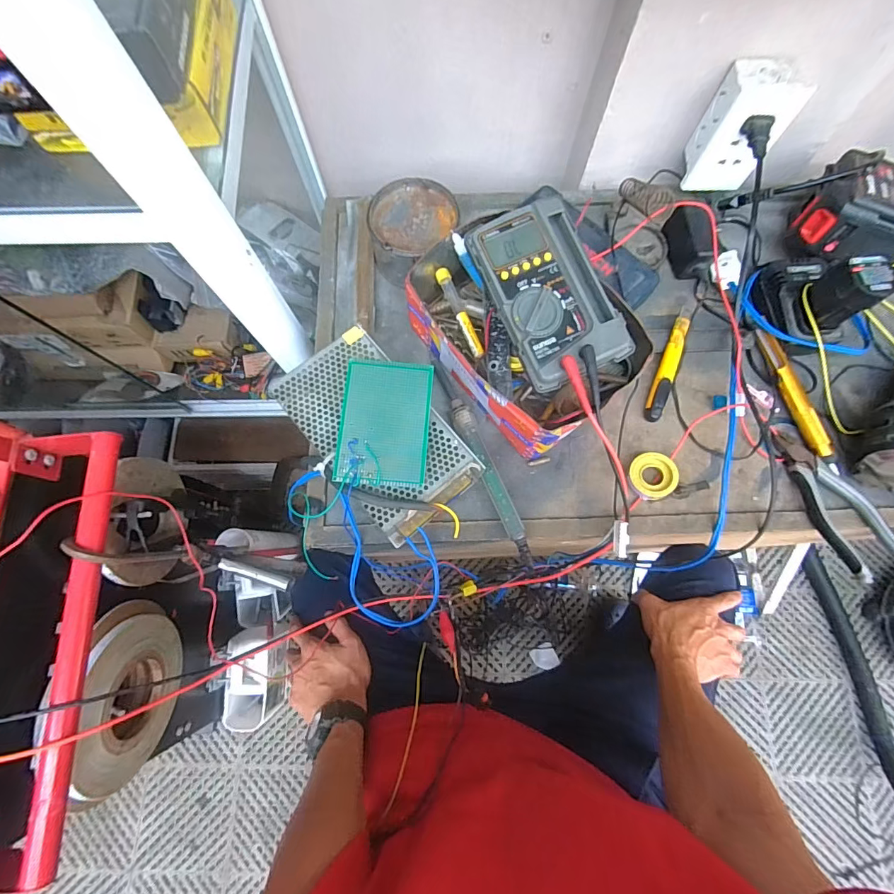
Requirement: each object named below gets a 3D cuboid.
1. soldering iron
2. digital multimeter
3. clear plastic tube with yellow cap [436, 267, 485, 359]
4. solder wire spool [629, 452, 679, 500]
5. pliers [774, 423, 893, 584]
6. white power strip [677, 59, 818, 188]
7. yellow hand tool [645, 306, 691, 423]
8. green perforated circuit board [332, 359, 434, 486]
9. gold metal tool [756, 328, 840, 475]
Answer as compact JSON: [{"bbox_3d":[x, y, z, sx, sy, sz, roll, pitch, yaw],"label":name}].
[{"bbox_3d":[0.034,0.009,0.462,0.020,0.023,0.235,-22,77,-5],"label":"soldering iron"},{"bbox_3d":[0.096,-0.147,0.413,0.100,0.035,0.165,-24,77,-6],"label":"digital multimeter"},{"bbox_3d":[0.014,-0.143,0.472,0.016,0.011,0.106,-21,77,-5],"label":"clear plastic tube with yellow cap"},{"bbox_3d":[0.212,0.029,0.458,0.046,0.018,0.049,0,76,0],"label":"solder wire spool"},{"bbox_3d":[0.386,0.047,0.446,0.059,0.030,0.158,-17,76,-4],"label":"pliers"},{"bbox_3d":[0.316,-0.345,0.484,0.064,0.121,0.054,5,76,1],"label":"white power strip"},{"bbox_3d":[0.247,-0.092,0.492,0.019,0.022,0.135,23,77,6],"label":"yellow hand tool"},{"bbox_3d":[-0.057,-0.024,0.410,0.079,0.013,0.116,5,75,-5],"label":"green perforated circuit board"},{"bbox_3d":[0.375,-0.052,0.477,0.017,0.020,0.165,-16,76,-4],"label":"gold metal tool"}]

